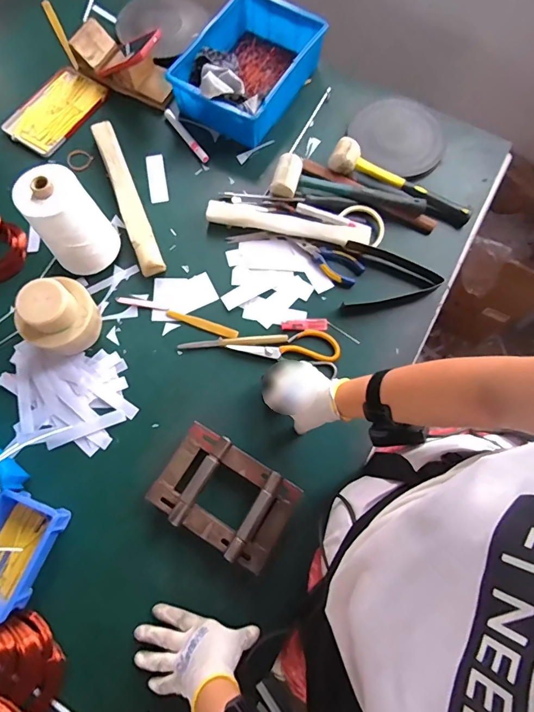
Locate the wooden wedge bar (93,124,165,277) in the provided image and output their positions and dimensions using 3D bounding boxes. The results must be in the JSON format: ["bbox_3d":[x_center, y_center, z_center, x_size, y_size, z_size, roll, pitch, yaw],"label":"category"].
[{"bbox_3d":[-0.261,-0.296,0.778,0.043,0.028,0.337,-22,75,-8],"label":"wooden wedge bar"}]

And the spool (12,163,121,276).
[{"bbox_3d":[-0.317,-0.212,0.678,0.108,0.165,0.098,-33,77,-10],"label":"spool"}]

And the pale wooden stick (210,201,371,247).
[{"bbox_3d":[0.041,-0.245,0.765,0.300,0.022,0.049,10,74,2],"label":"pale wooden stick"}]

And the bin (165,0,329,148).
[{"bbox_3d":[-0.039,-0.582,0.833,0.201,0.094,0.291,29,75,7],"label":"bin"}]

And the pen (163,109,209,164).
[{"bbox_3d":[-0.163,-0.443,0.828,0.019,0.016,0.150,-34,77,-10],"label":"pen"}]

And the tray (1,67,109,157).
[{"bbox_3d":[-0.444,-0.514,0.861,0.150,0.014,0.204,34,76,8],"label":"tray"}]

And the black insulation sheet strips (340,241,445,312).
[{"bbox_3d":[0.223,-0.136,0.739,0.169,0.025,0.120,5,74,0],"label":"black insulation sheet strips"}]

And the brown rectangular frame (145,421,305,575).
[{"bbox_3d":[-0.062,0.208,0.621,0.197,0.055,0.134,30,75,7],"label":"brown rectangular frame"}]

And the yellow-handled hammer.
[{"bbox_3d":[0.249,-0.323,0.777,0.284,0.047,0.059,29,75,7],"label":"yellow-handled hammer"}]

